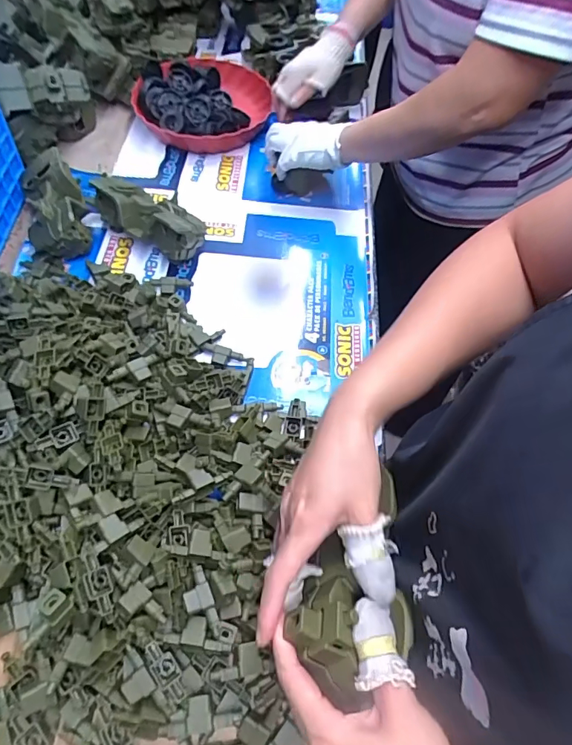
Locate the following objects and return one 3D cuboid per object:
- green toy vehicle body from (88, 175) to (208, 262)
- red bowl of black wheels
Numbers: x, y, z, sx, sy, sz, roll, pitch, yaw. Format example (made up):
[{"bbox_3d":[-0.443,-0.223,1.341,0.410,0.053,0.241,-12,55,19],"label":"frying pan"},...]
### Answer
[{"bbox_3d":[-0.197,-0.217,0.661,0.168,0.077,0.059,29,62,12],"label":"green toy vehicle body"},{"bbox_3d":[-0.142,-0.485,0.820,0.239,0.066,0.231,2,60,-3],"label":"red bowl of black wheels"}]

